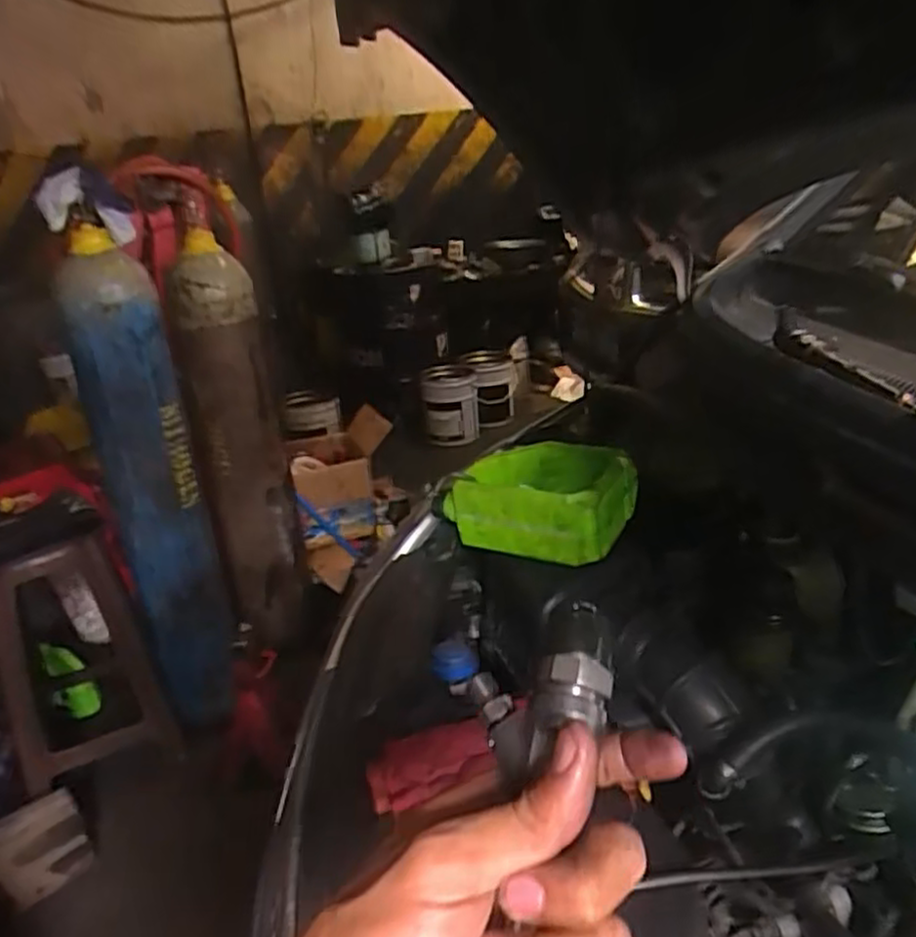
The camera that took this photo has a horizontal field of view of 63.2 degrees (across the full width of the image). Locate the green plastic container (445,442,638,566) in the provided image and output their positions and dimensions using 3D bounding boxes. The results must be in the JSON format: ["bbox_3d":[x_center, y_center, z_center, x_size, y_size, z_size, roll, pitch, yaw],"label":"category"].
[{"bbox_3d":[0.102,0.036,0.919,0.200,0.087,0.141,7,27,27],"label":"green plastic container"}]

